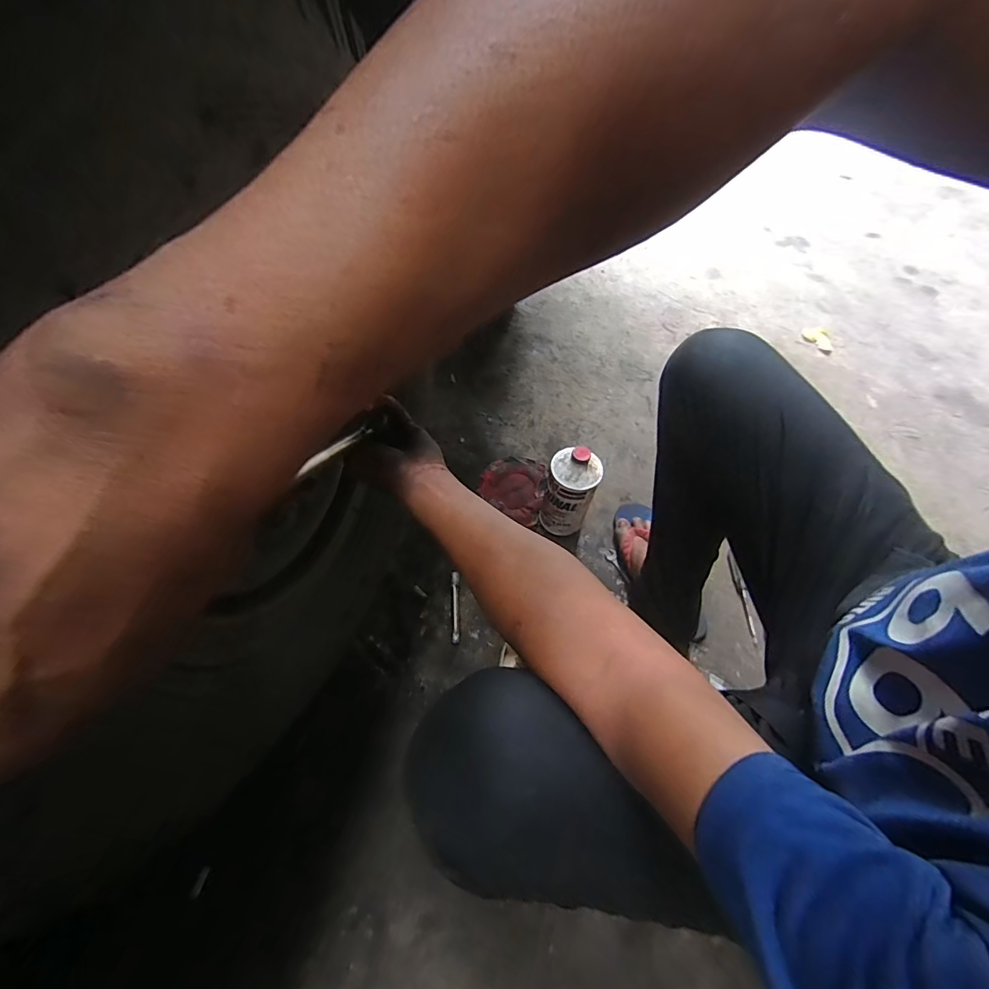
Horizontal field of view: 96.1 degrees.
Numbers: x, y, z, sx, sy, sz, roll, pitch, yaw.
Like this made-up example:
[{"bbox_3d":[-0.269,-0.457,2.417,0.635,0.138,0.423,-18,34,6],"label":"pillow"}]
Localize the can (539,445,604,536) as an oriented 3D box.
[{"bbox_3d":[0.134,-0.004,0.801,0.084,0.215,0.082,18,58,9],"label":"can"}]

